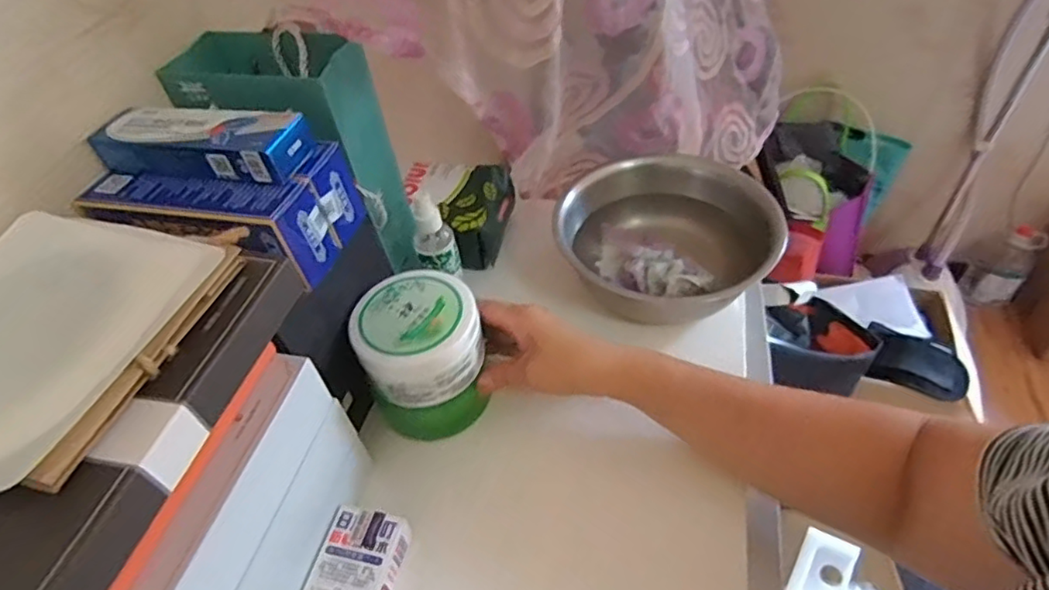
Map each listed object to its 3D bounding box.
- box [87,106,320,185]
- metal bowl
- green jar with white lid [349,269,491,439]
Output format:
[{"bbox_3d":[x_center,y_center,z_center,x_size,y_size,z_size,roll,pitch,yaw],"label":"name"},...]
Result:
[{"bbox_3d":[-0.208,-0.099,0.384,0.139,0.027,0.045,7,49,12],"label":"box"},{"bbox_3d":[0.140,-0.056,0.582,0.199,0.072,0.181,13,50,17],"label":"metal bowl"},{"bbox_3d":[-0.081,0.049,0.478,0.093,0.100,0.093,-3,48,4],"label":"green jar with white lid"}]

